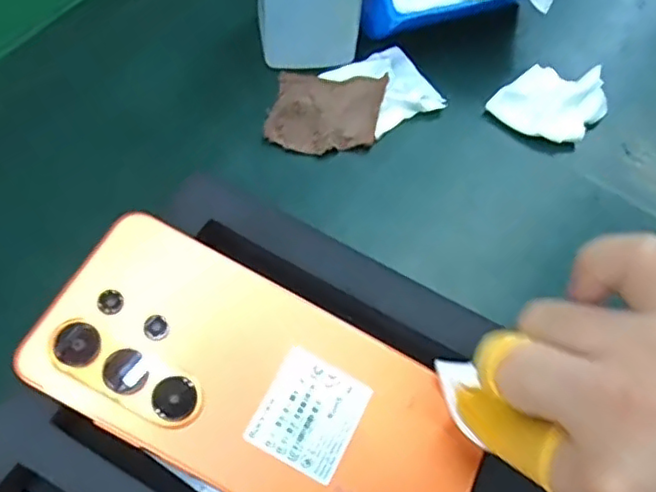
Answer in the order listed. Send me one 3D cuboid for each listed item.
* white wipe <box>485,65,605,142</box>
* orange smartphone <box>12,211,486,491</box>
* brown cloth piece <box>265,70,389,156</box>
[{"bbox_3d":[0.124,-0.080,0.349,0.051,0.022,0.052,39,64,19],"label":"white wipe"},{"bbox_3d":[-0.023,0.055,0.236,0.167,0.007,0.080,31,61,2],"label":"orange smartphone"},{"bbox_3d":[-0.001,-0.072,0.335,0.057,0.010,0.049,11,59,4],"label":"brown cloth piece"}]

